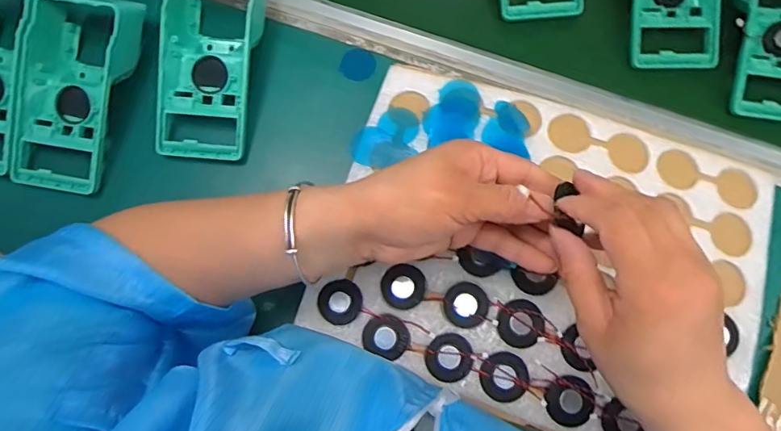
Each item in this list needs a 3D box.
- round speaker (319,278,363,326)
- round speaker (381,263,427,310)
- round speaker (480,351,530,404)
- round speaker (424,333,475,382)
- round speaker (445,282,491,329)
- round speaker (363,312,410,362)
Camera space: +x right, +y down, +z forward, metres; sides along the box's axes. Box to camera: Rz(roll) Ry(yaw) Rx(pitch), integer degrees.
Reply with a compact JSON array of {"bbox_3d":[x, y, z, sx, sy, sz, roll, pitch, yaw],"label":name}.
[{"bbox_3d":[-0.038,0.066,0.371,0.033,0.005,0.033,20,77,6],"label":"round speaker"},{"bbox_3d":[0.010,0.054,0.369,0.033,0.004,0.032,0,75,1],"label":"round speaker"},{"bbox_3d":[0.082,0.115,0.349,0.032,0.007,0.034,0,75,1],"label":"round speaker"},{"bbox_3d":[0.043,0.103,0.355,0.032,0.005,0.033,0,75,1],"label":"round speaker"},{"bbox_3d":[0.056,0.066,0.361,0.032,0.004,0.032,0,75,1],"label":"round speaker"},{"bbox_3d":[-0.003,0.090,0.362,0.034,0.006,0.030,23,77,7],"label":"round speaker"}]

